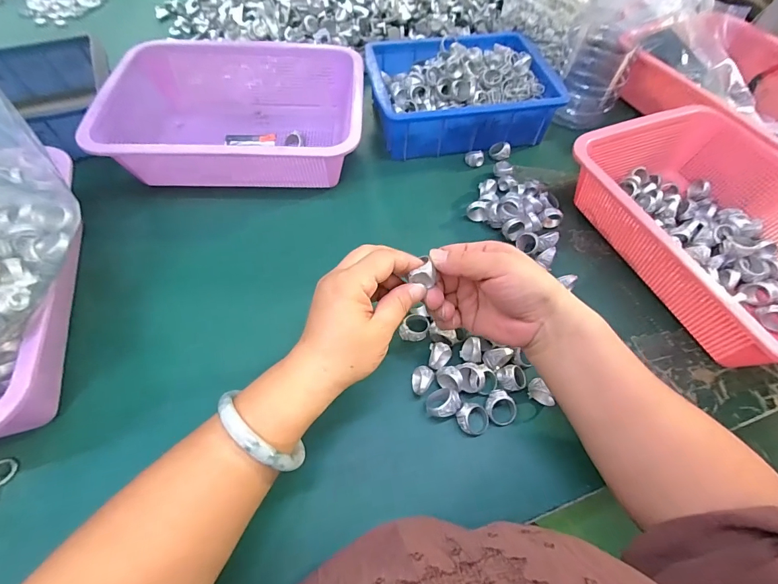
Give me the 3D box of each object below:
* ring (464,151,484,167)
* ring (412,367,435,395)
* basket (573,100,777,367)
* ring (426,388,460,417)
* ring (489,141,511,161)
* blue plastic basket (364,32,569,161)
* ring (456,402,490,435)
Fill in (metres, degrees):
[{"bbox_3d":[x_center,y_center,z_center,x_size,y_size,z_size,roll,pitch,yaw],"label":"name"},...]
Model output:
[{"bbox_3d":[0.116,-0.182,0.504,0.026,0.016,0.026,1,59,-2],"label":"ring"},{"bbox_3d":[0.029,0.081,0.338,0.019,0.021,0.025,25,61,11],"label":"ring"},{"bbox_3d":[0.350,-0.065,0.405,0.222,0.088,0.297,-20,62,-14],"label":"basket"},{"bbox_3d":[0.047,0.098,0.327,0.028,0.022,0.024,-11,60,-9],"label":"ring"},{"bbox_3d":[0.151,-0.191,0.505,0.027,0.015,0.027,1,59,-2],"label":"ring"},{"bbox_3d":[0.096,-0.282,0.526,0.241,0.077,0.174,-6,60,-7],"label":"blue plastic basket"},{"bbox_3d":[0.074,0.111,0.325,0.030,0.017,0.024,0,59,-3],"label":"ring"}]

